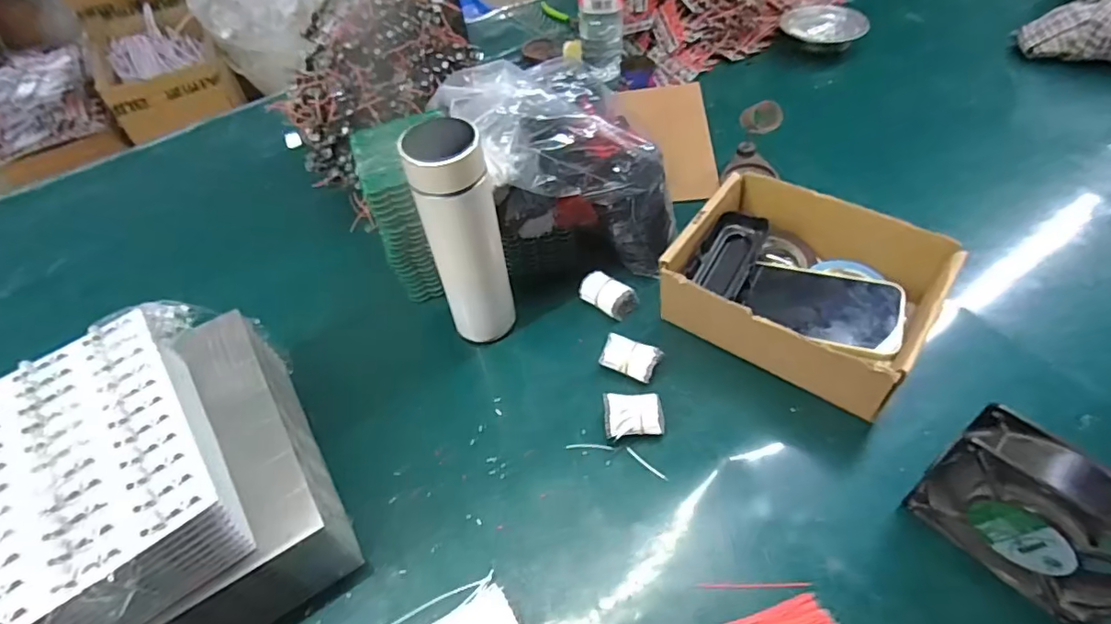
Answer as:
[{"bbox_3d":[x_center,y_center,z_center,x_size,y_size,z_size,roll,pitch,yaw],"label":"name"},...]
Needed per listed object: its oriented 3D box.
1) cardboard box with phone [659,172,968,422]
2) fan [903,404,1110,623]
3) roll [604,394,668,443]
[{"bbox_3d":[0.233,-0.026,0.544,0.214,0.088,0.175,30,60,27],"label":"cardboard box with phone"},{"bbox_3d":[0.319,0.138,0.378,0.043,0.115,0.122,-34,55,-20],"label":"fan"},{"bbox_3d":[0.070,0.095,0.504,0.052,0.030,0.037,-5,51,2],"label":"roll"}]

